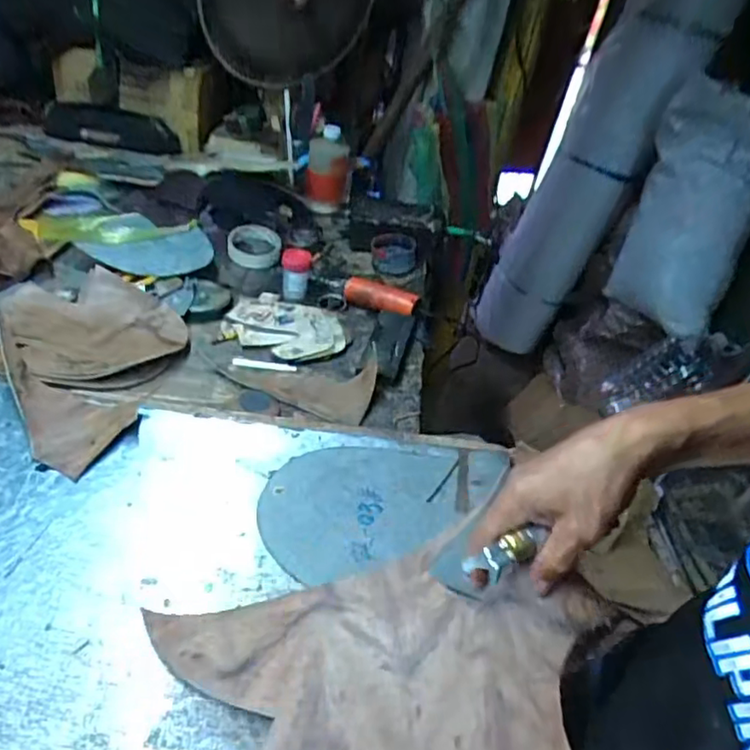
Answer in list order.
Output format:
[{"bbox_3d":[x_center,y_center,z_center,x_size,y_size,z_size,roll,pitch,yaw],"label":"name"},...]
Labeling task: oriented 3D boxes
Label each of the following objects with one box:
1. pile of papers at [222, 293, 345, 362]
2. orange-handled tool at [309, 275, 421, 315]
[{"bbox_3d":[-0.118,-0.066,0.832,0.156,0.010,0.122,13,39,8],"label":"pile of papers"},{"bbox_3d":[-0.015,-0.130,0.935,0.179,0.038,0.049,25,41,20],"label":"orange-handled tool"}]

